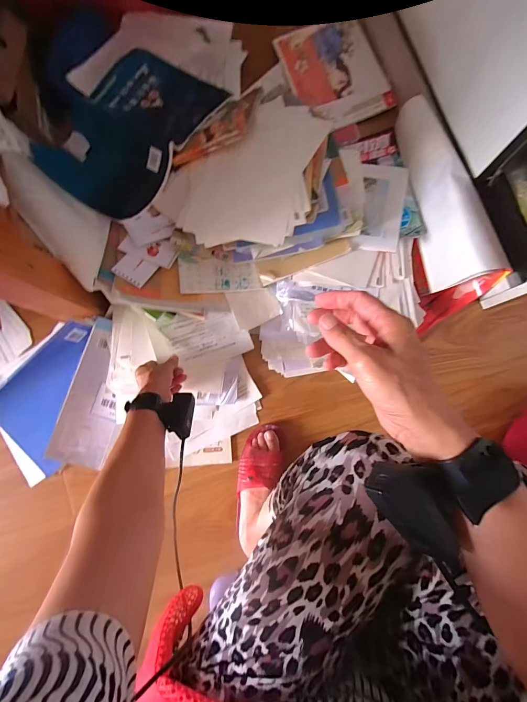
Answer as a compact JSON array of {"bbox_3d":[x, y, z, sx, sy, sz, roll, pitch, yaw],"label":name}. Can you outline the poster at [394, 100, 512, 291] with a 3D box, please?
[{"bbox_3d":[0.358,-0.311,0.633,0.095,0.115,0.362,-10,84,0],"label":"poster"}]

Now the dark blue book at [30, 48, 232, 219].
[{"bbox_3d":[-0.297,-0.489,0.705,0.313,0.081,0.368,39,86,4],"label":"dark blue book"}]

